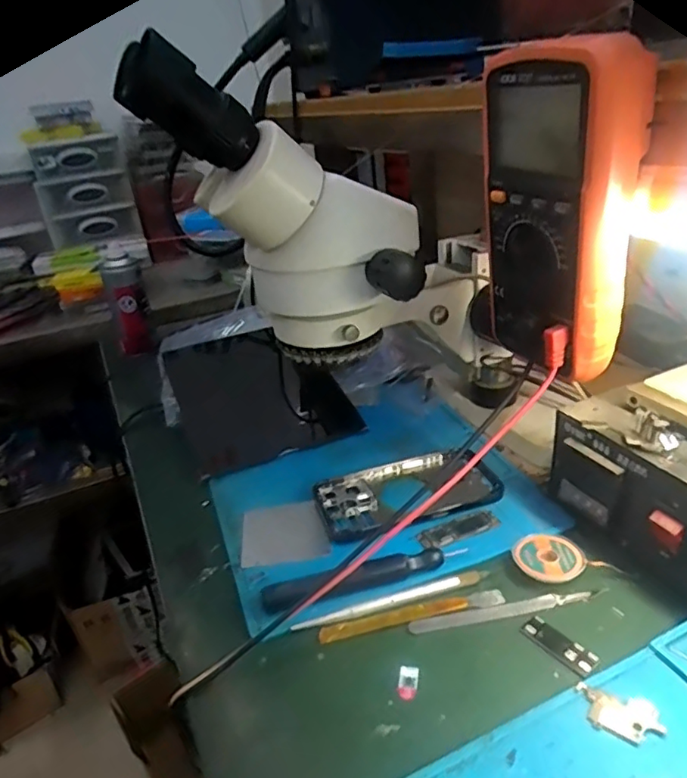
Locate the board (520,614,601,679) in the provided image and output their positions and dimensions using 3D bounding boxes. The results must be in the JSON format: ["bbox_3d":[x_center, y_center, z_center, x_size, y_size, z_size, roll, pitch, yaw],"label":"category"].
[{"bbox_3d":[0.127,0.150,0.334,0.017,0.004,0.043,-24,32,-30],"label":"board"}]

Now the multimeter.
[{"bbox_3d":[0.124,-0.098,0.323,0.043,0.169,0.082,-17,29,-18],"label":"multimeter"}]

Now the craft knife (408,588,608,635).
[{"bbox_3d":[0.104,0.139,0.360,0.125,0.004,0.013,-10,27,-6],"label":"craft knife"}]

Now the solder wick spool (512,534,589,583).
[{"bbox_3d":[0.141,0.116,0.388,0.042,0.010,0.038,-11,27,-8],"label":"solder wick spool"}]

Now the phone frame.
[{"bbox_3d":[0.051,0.081,0.468,0.146,0.011,0.079,-12,27,-9],"label":"phone frame"}]

